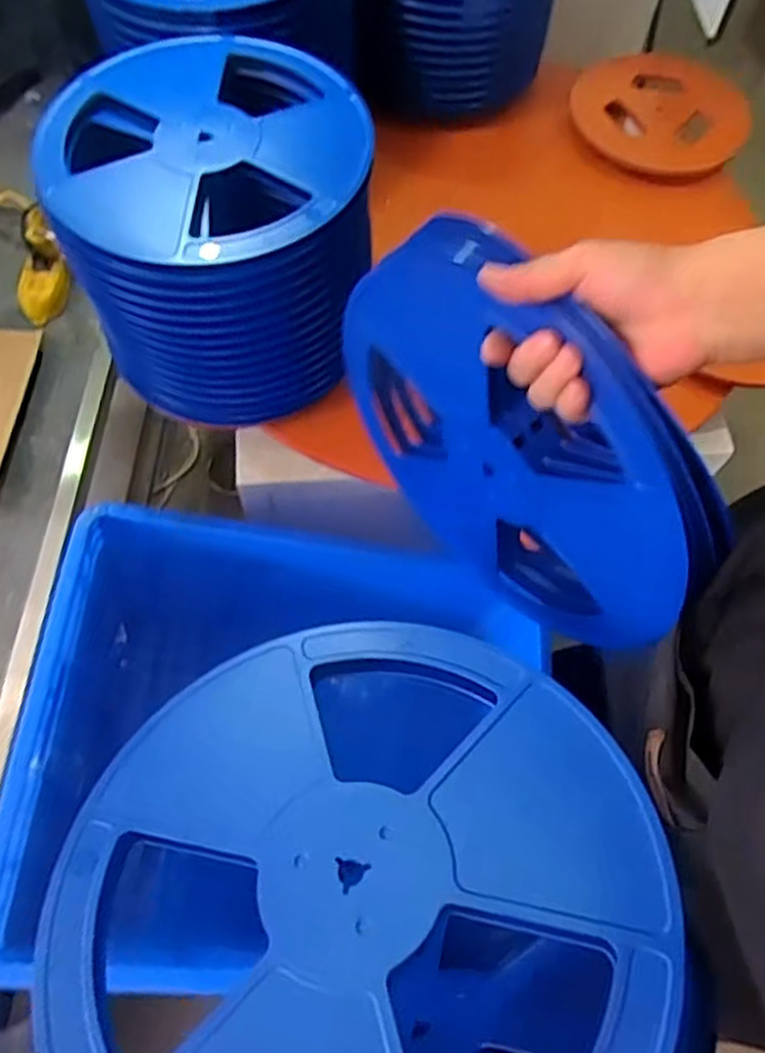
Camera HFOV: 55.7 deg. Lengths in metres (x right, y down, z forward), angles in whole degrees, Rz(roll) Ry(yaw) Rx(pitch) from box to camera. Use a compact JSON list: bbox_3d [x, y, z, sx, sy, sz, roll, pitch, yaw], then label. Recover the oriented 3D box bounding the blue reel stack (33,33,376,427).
[{"bbox_3d":[-0.173,-0.344,0.827,0.311,0.246,0.355,3,65,-1],"label":"blue reel stack"}]

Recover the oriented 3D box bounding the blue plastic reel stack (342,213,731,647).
[{"bbox_3d":[0.095,-0.044,0.543,0.055,0.322,0.317,-38,72,-17],"label":"blue plastic reel stack"}]

